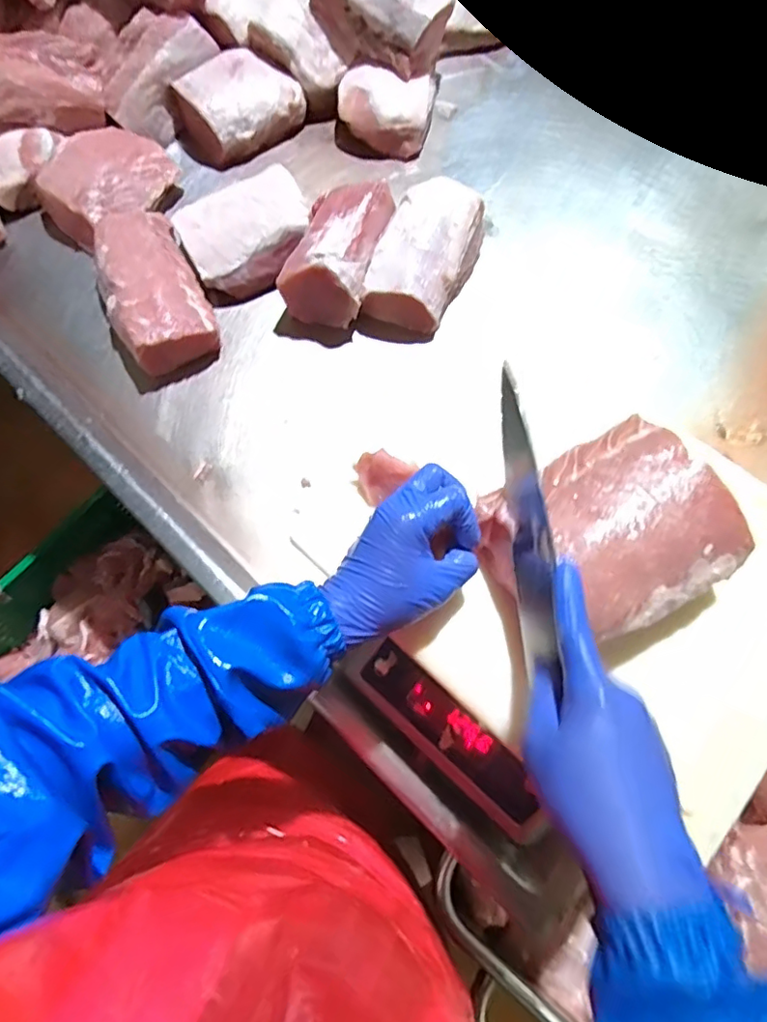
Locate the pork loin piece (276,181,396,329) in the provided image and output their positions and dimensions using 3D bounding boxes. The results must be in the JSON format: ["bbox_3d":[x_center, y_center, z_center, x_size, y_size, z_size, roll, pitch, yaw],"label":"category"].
[{"bbox_3d":[-0.053,-0.312,0.675,0.095,0.085,0.167,16,72,6],"label":"pork loin piece"}]

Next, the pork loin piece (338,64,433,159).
[{"bbox_3d":[0.001,-0.542,0.763,0.123,0.060,0.092,8,71,4],"label":"pork loin piece"}]

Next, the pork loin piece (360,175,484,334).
[{"bbox_3d":[0.050,-0.304,0.680,0.102,0.062,0.187,24,73,8],"label":"pork loin piece"}]

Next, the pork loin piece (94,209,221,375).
[{"bbox_3d":[-0.278,-0.264,0.671,0.107,0.063,0.208,-27,73,-8],"label":"pork loin piece"}]

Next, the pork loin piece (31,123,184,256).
[{"bbox_3d":[-0.353,-0.418,0.725,0.130,0.060,0.169,26,73,9],"label":"pork loin piece"}]

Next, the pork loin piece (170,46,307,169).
[{"bbox_3d":[-0.198,-0.547,0.763,0.155,0.069,0.103,-33,74,-10],"label":"pork loin piece"}]

